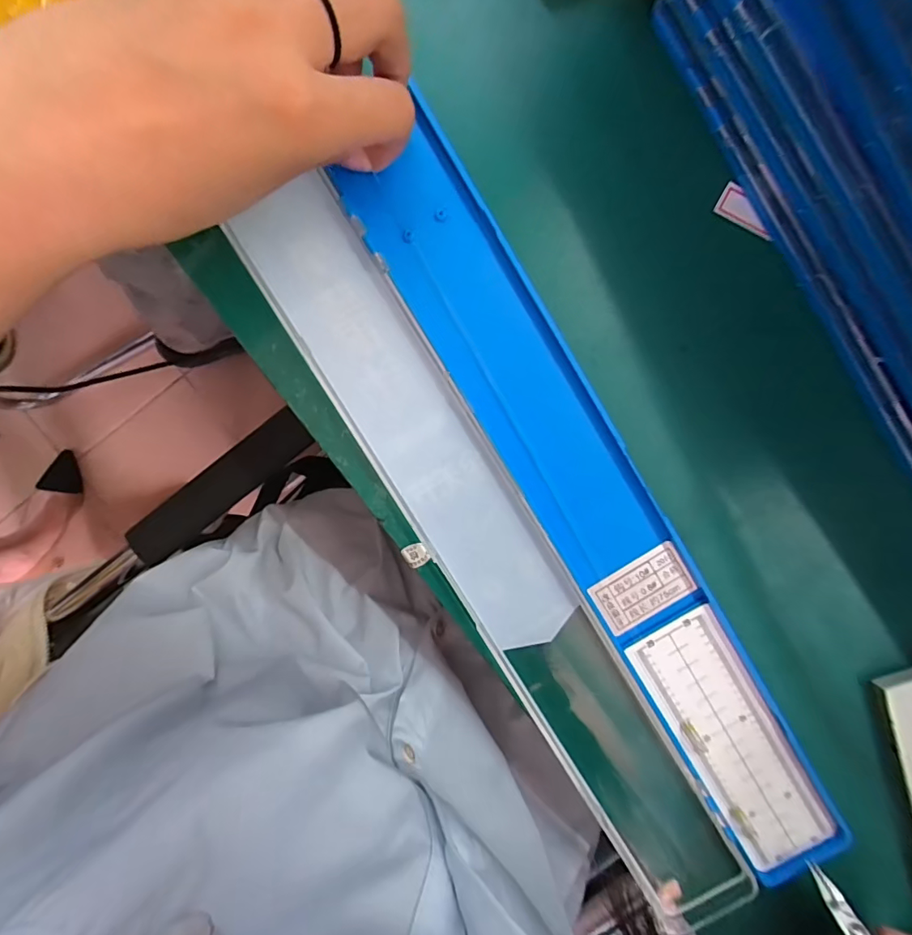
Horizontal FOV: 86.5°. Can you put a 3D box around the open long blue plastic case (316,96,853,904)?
[{"bbox_3d":[0.077,0.029,0.242,0.050,0.010,0.408,-30,95,4],"label":"open long blue plastic case"}]

